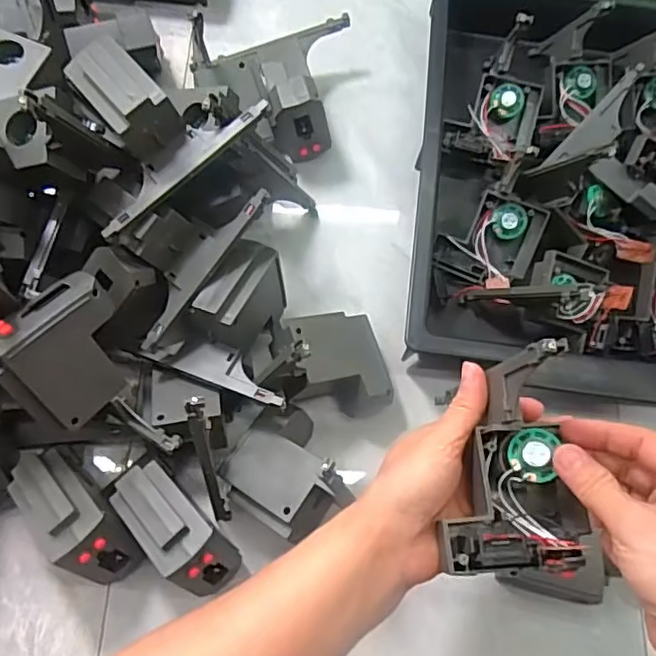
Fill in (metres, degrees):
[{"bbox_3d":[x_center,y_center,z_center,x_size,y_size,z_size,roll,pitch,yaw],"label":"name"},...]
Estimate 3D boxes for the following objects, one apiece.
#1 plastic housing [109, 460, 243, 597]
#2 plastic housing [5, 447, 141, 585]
[{"bbox_3d":[-0.105,0.139,0.423,0.090,0.077,0.046,39,68,24],"label":"plastic housing"},{"bbox_3d":[-0.172,0.128,0.420,0.042,0.076,0.101,-42,78,-14],"label":"plastic housing"}]

